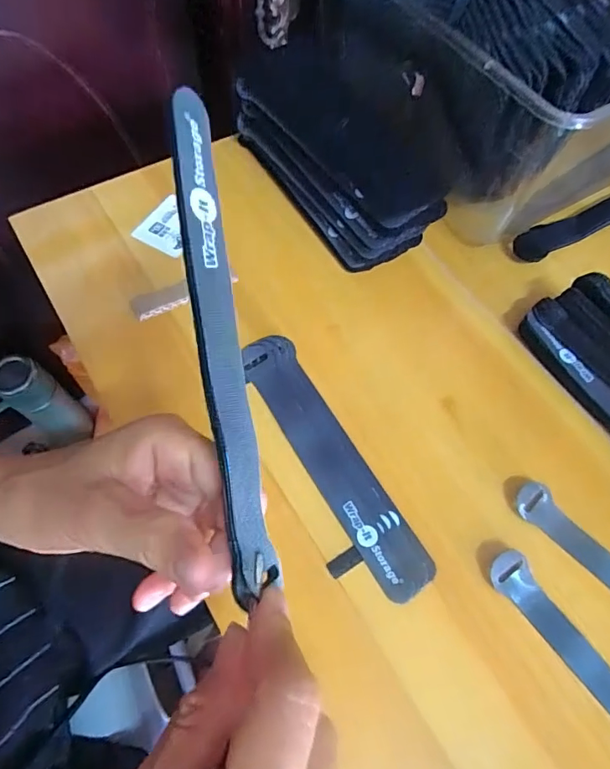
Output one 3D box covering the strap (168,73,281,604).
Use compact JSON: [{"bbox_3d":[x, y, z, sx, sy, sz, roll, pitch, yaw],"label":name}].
[{"bbox_3d":[-0.032,-0.014,0.182,0.015,0.025,0.188,-8,91,-8],"label":"strap"}]

